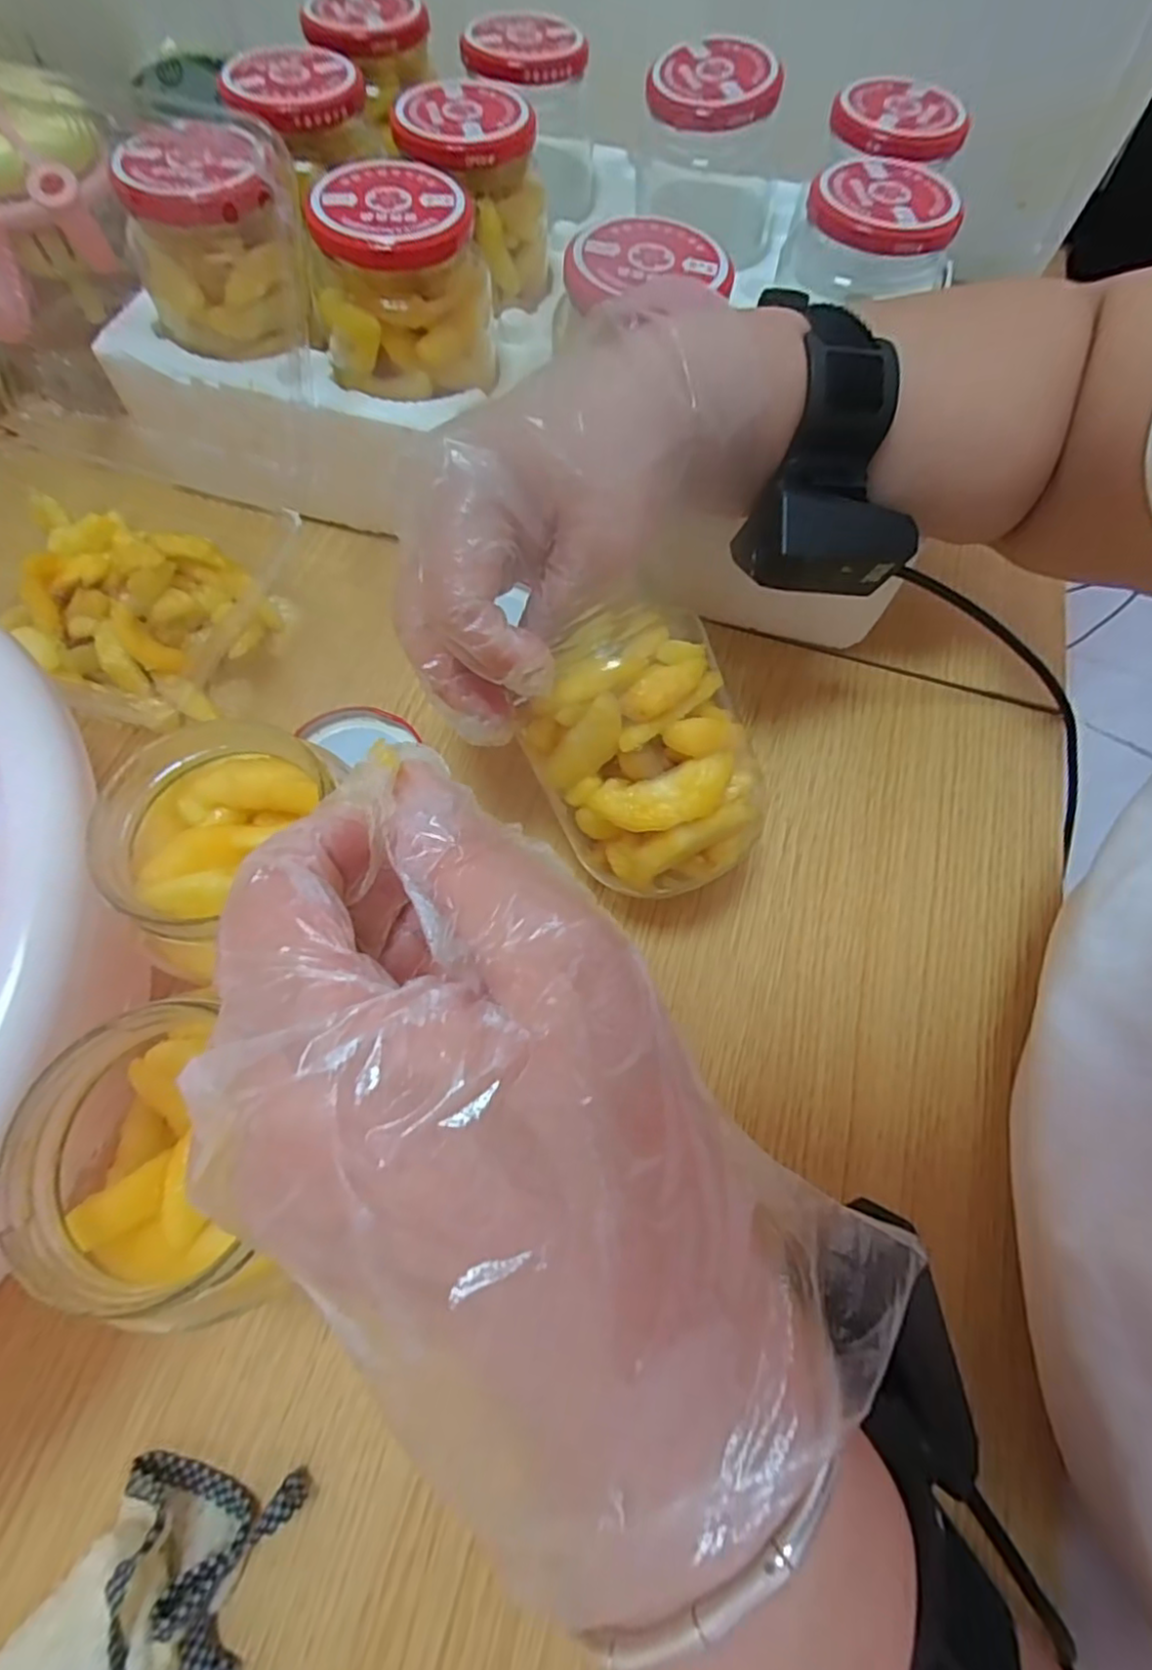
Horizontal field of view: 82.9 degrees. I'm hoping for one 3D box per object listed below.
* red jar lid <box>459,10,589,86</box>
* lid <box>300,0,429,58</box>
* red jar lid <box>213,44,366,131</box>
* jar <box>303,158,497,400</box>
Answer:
[{"bbox_3d":[-0.029,-0.432,0.358,0.067,0.011,0.056,-3,67,-4],"label":"red jar lid"},{"bbox_3d":[-0.120,-0.459,0.367,0.060,0.008,0.055,0,77,-1],"label":"lid"},{"bbox_3d":[-0.142,-0.378,0.330,0.068,0.010,0.061,-12,68,-8],"label":"red jar lid"},{"bbox_3d":[-0.080,-0.259,0.307,0.081,0.061,0.069,-10,68,-7],"label":"jar"}]

